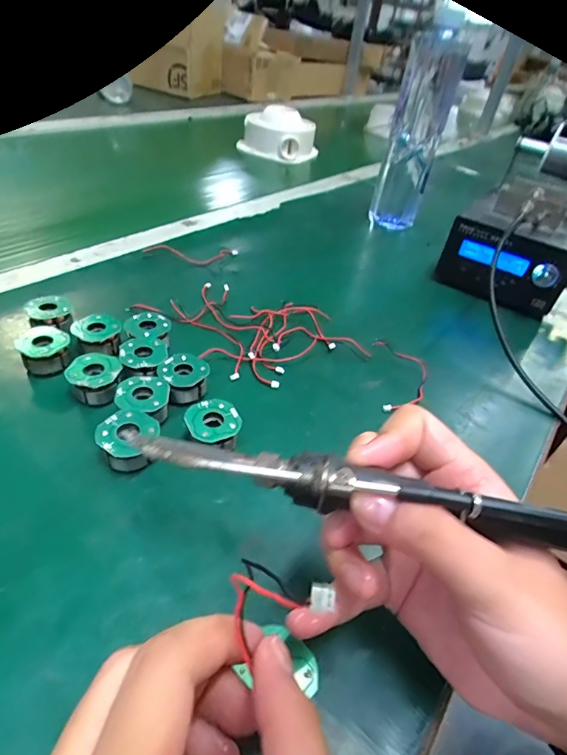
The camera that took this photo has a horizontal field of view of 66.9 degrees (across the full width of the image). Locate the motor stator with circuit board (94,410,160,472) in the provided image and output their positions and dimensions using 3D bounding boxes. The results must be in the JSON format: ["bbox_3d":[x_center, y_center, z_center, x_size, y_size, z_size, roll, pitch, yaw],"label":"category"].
[{"bbox_3d":[-0.084,0.036,0.237,0.034,0.016,0.034,5,41,-5],"label":"motor stator with circuit board"}]

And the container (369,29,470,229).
[{"bbox_3d":[0.153,-0.273,0.517,0.063,0.222,0.064,15,41,6],"label":"container"}]

